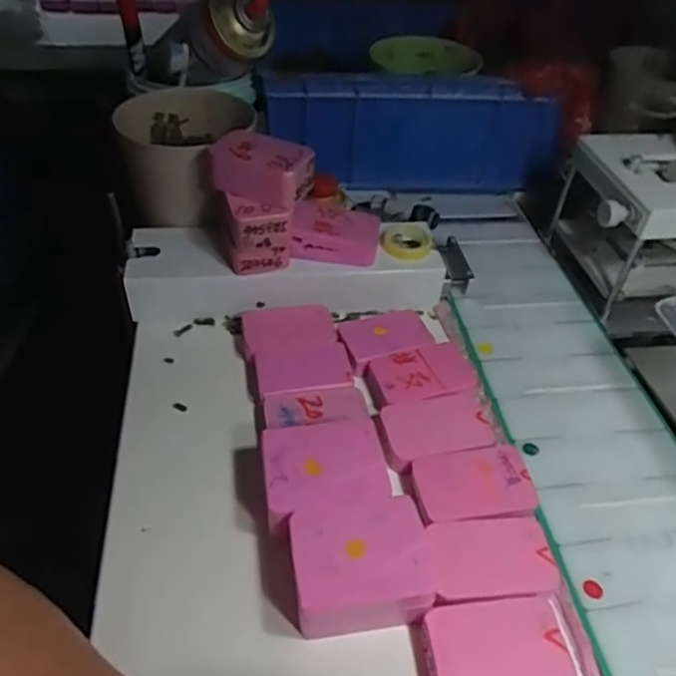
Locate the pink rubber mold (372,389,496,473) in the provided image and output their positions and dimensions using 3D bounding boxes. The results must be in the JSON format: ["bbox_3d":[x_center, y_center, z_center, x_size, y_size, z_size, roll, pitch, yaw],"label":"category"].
[{"bbox_3d":[0.067,0.061,0.407,0.077,0.013,0.051,-7,45,-9],"label":"pink rubber mold"}]

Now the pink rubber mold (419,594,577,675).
[{"bbox_3d":[0.080,0.161,0.307,0.071,0.013,0.045,-5,45,-8],"label":"pink rubber mold"}]

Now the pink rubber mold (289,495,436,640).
[{"bbox_3d":[0.012,0.125,0.326,0.071,0.038,0.055,-6,45,-8],"label":"pink rubber mold"}]

